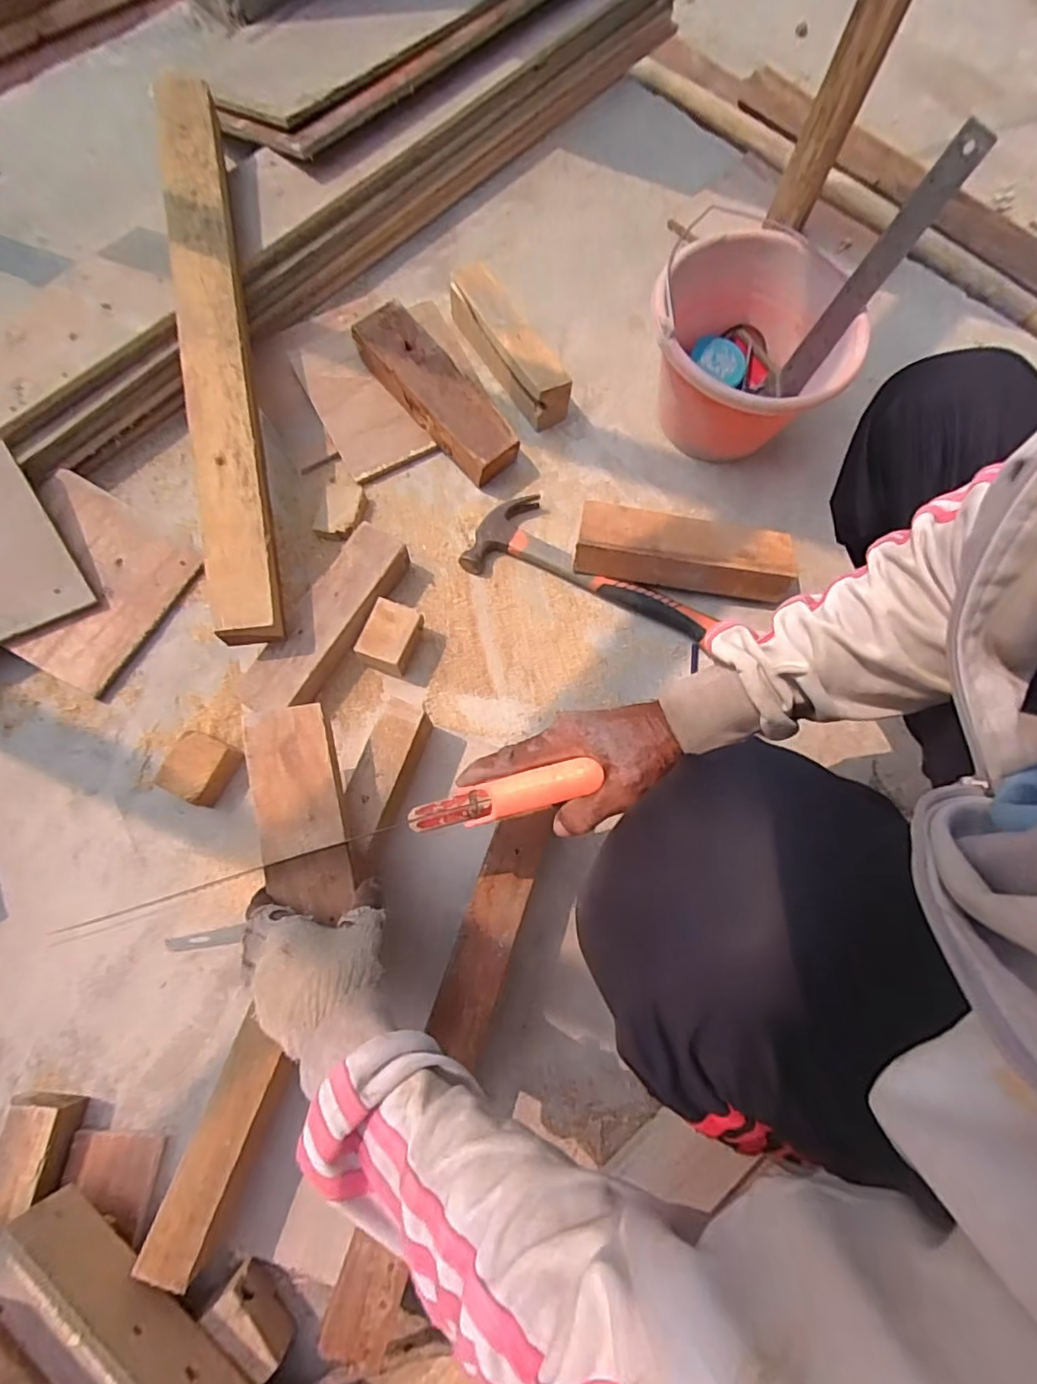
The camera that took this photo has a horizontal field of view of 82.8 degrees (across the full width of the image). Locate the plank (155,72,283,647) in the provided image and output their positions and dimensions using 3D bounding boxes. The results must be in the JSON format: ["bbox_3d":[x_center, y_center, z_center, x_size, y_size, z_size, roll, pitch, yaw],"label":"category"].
[{"bbox_3d":[-0.351,-0.405,0.672,0.076,0.035,0.705,-12,78,-1],"label":"plank"}]

